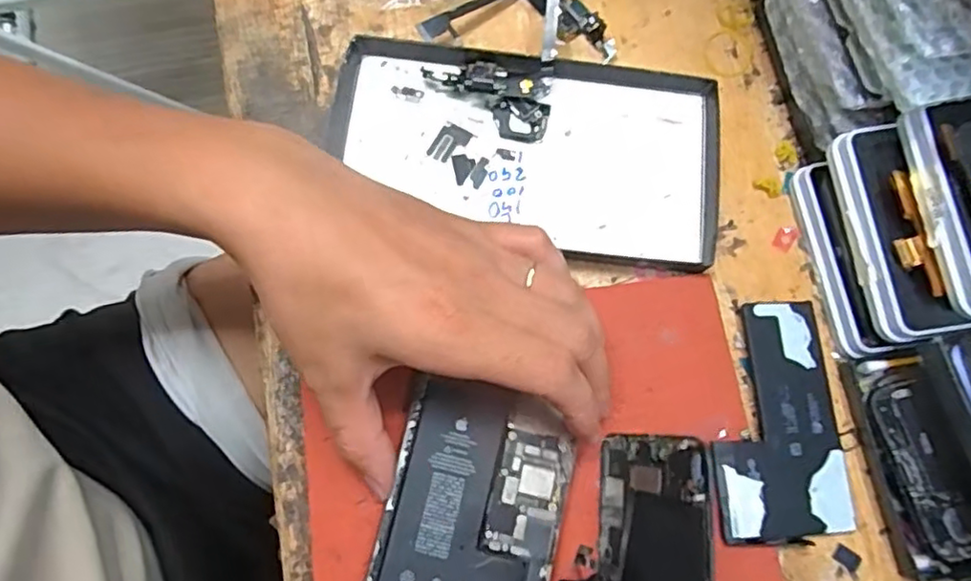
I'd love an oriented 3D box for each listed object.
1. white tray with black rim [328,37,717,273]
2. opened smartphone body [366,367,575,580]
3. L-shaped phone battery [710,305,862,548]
[{"bbox_3d":[0.022,-0.071,0.327,0.192,0.014,0.103,8,77,0],"label":"white tray with black rim"},{"bbox_3d":[-0.013,0.110,0.277,0.085,0.006,0.135,13,77,2],"label":"opened smartphone body"},{"bbox_3d":[0.134,0.059,0.297,0.063,0.006,0.107,-4,77,-2],"label":"L-shaped phone battery"}]

